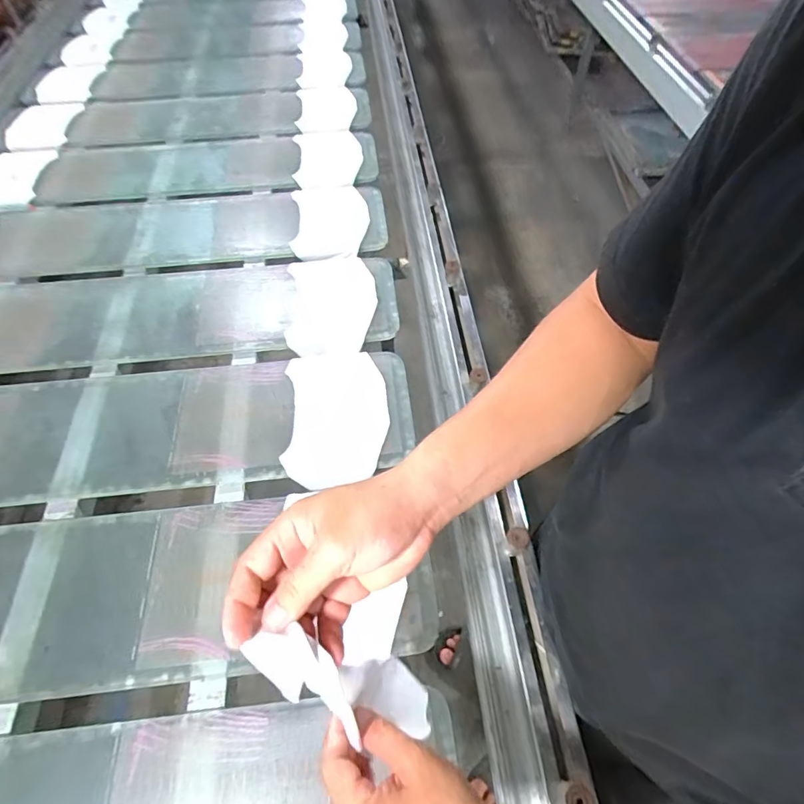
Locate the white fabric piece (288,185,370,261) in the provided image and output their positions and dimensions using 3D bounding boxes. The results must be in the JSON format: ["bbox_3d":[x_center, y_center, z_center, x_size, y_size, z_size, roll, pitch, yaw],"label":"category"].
[{"bbox_3d":[-0.142,-0.369,0.967,0.146,0.033,0.233,-4,56,-5],"label":"white fabric piece"}]

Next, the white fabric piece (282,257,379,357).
[{"bbox_3d":[-0.120,-0.175,0.832,0.145,0.027,0.238,-4,56,-5],"label":"white fabric piece"}]

